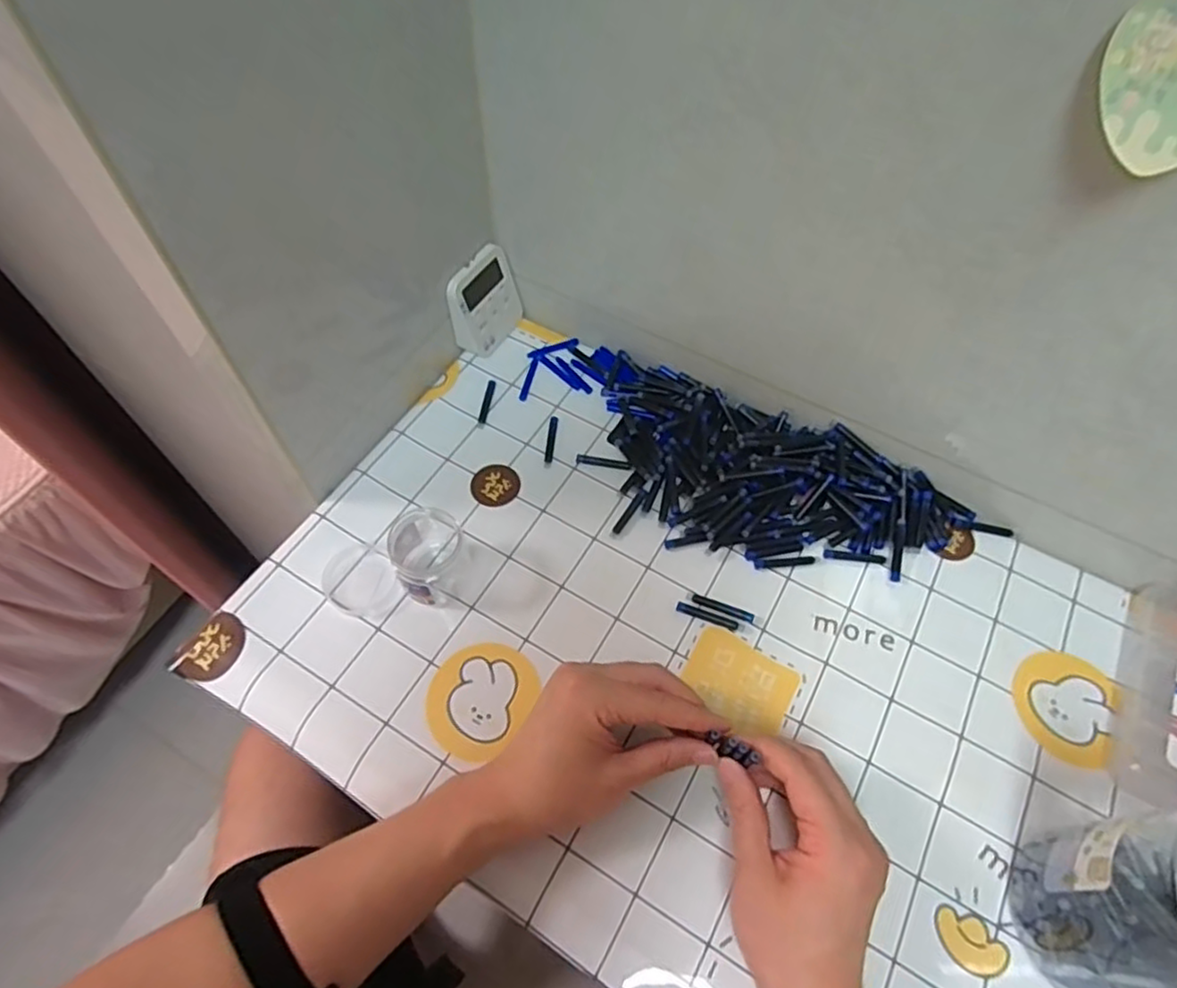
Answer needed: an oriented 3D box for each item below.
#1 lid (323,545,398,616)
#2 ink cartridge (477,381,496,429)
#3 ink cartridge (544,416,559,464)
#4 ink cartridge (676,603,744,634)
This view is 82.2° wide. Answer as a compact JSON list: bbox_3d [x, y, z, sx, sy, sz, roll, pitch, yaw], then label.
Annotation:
[{"bbox_3d":[-0.171,0.064,0.506,0.052,0.008,0.050,1,59,-1],"label":"lid"},{"bbox_3d":[-0.090,-0.080,0.597,0.008,0.004,0.052,8,59,3],"label":"ink cartridge"},{"bbox_3d":[-0.031,-0.047,0.577,0.008,0.004,0.047,5,59,2],"label":"ink cartridge"},{"bbox_3d":[0.090,0.091,0.496,0.051,0.004,0.007,17,60,9],"label":"ink cartridge"}]

